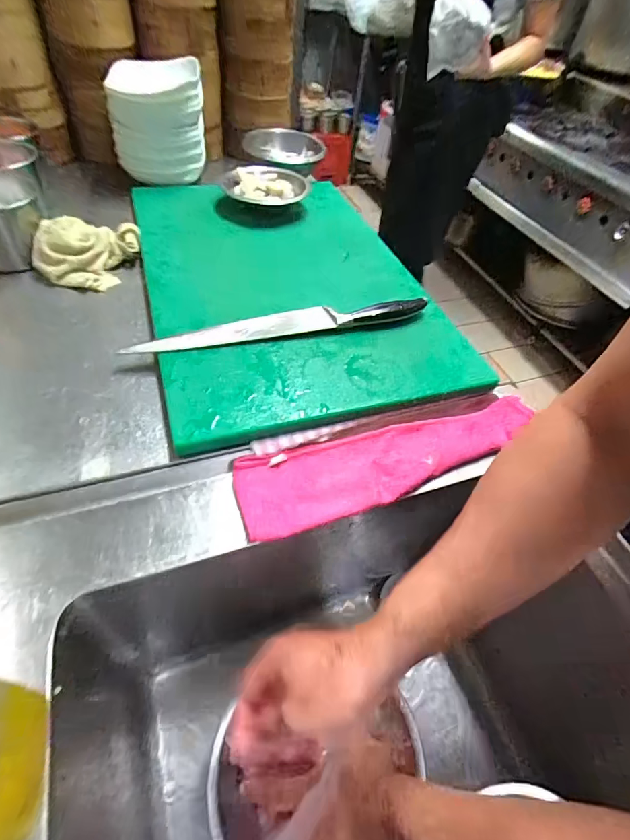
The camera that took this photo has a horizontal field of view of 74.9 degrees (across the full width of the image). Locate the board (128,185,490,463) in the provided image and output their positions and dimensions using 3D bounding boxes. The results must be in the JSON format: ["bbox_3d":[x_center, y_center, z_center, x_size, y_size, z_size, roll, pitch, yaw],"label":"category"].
[{"bbox_3d":[-0.039,-0.213,0.594,0.387,0.035,0.544,-9,54,-12],"label":"board"}]

